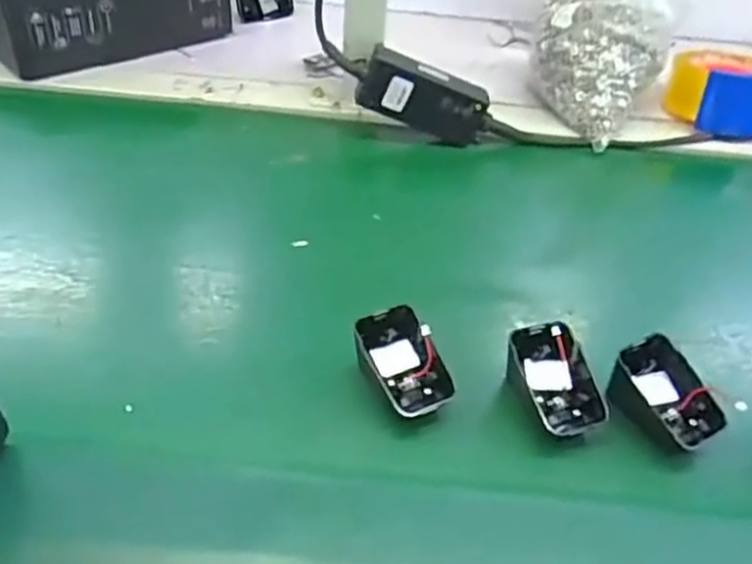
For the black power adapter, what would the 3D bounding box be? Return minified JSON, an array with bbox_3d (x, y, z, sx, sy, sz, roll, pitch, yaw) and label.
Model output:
[{"bbox_3d":[0.046,-0.166,0.652,0.119,0.052,0.025,19,40,-15],"label":"black power adapter"}]

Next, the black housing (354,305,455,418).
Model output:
[{"bbox_3d":[0.017,0.050,0.442,0.046,0.044,0.065,-16,46,-22],"label":"black housing"}]

